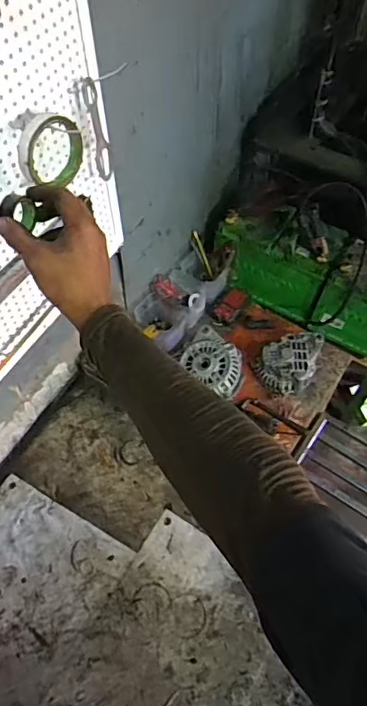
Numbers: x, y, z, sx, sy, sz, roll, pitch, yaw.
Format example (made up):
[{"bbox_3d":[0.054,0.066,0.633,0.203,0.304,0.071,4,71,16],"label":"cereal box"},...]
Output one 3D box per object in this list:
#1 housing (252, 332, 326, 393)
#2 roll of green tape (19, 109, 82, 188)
[{"bbox_3d":[0.246,0.016,1.184,0.128,0.062,0.167,37,65,21],"label":"housing"},{"bbox_3d":[-0.160,-0.249,0.626,0.092,0.080,0.032,-39,65,-22],"label":"roll of green tape"}]

